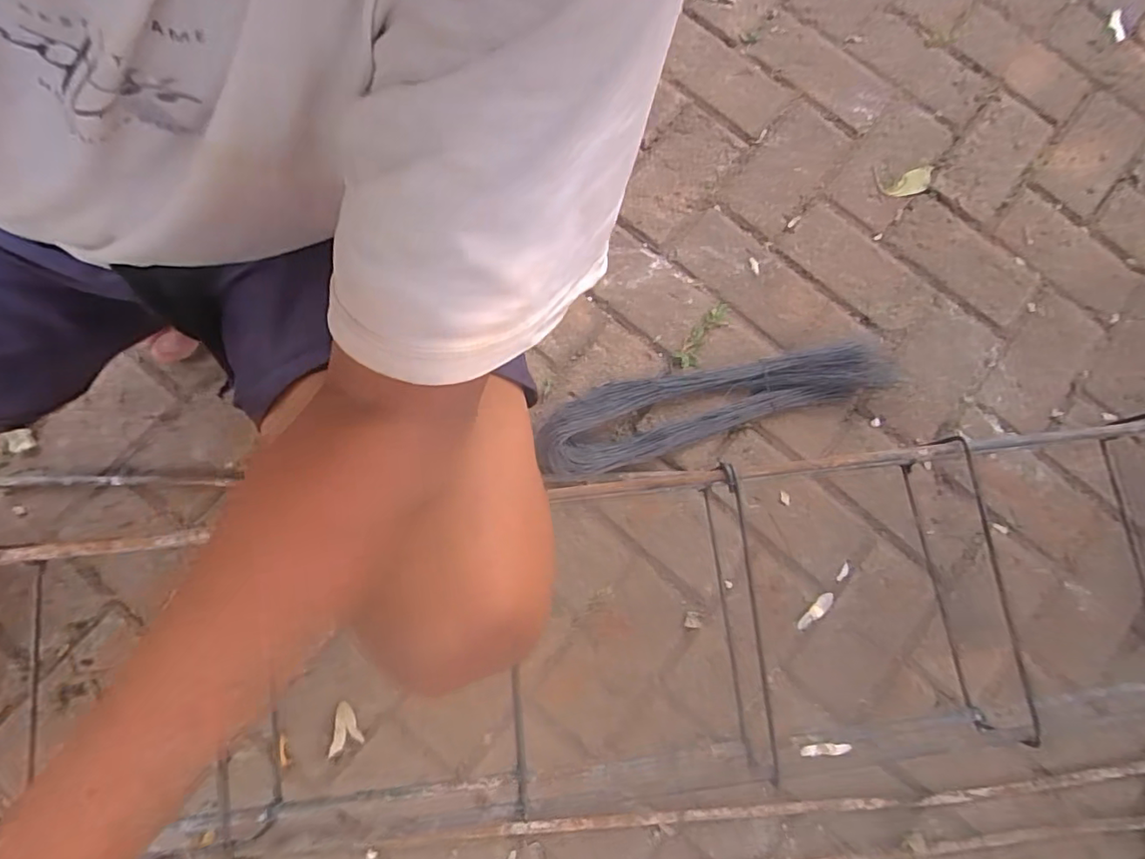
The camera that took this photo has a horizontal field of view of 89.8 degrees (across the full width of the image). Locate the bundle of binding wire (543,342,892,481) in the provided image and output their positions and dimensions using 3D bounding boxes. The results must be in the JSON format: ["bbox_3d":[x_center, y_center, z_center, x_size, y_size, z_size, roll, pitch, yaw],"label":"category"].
[{"bbox_3d":[0.175,-0.043,0.712,0.445,0.032,0.100,-17,78,-6],"label":"bundle of binding wire"}]

